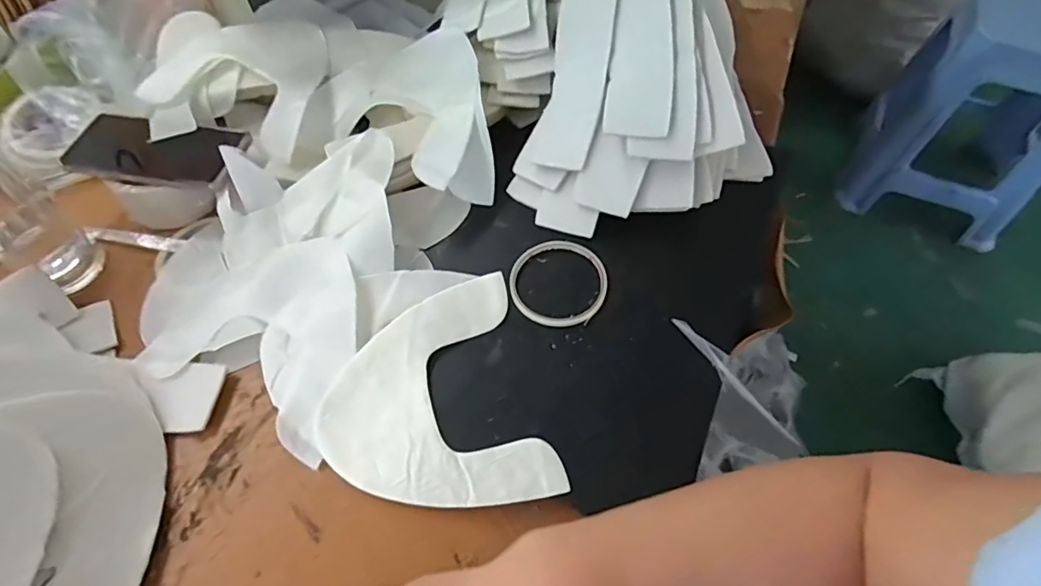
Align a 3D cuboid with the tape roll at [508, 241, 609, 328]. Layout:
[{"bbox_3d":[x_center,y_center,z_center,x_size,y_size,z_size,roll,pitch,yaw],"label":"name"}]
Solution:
[{"bbox_3d":[0.034,-0.010,0.479,0.085,0.008,0.086,0,58,0],"label":"tape roll"}]

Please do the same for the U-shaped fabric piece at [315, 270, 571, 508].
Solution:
[{"bbox_3d":[-0.073,0.084,0.425,0.167,0.020,0.182,-14,59,-8],"label":"U-shaped fabric piece"}]

